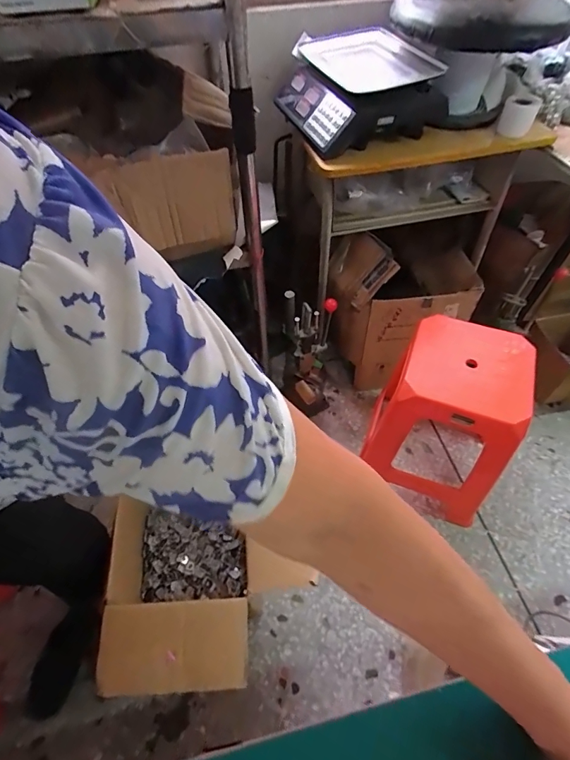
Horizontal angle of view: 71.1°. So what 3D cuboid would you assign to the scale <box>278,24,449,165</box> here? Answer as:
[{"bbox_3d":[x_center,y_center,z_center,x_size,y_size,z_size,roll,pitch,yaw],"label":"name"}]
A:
[{"bbox_3d":[0.176,-0.689,0.946,0.301,0.131,0.362,-19,56,-12],"label":"scale"}]

